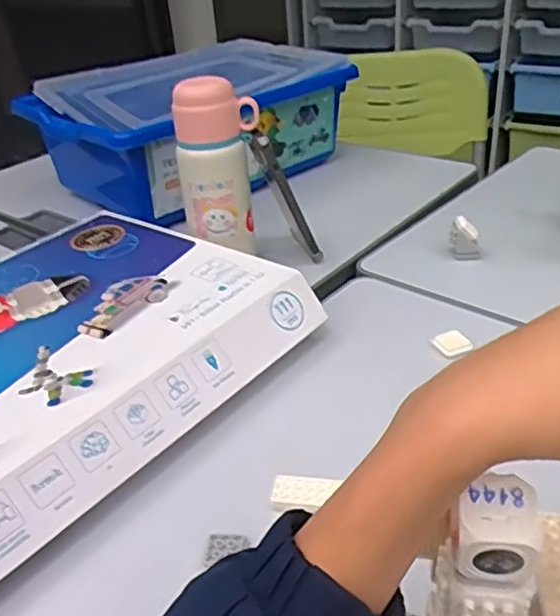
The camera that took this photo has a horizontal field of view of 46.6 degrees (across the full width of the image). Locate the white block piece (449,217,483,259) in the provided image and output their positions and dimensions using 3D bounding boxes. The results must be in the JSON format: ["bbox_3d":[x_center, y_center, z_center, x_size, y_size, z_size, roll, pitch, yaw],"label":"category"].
[{"bbox_3d":[0.202,-0.075,0.711,0.030,0.044,0.021,-6,32,-1],"label":"white block piece"}]

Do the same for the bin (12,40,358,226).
[{"bbox_3d":[-0.115,-0.263,0.960,0.429,0.161,0.296,-28,39,-32],"label":"bin"}]

